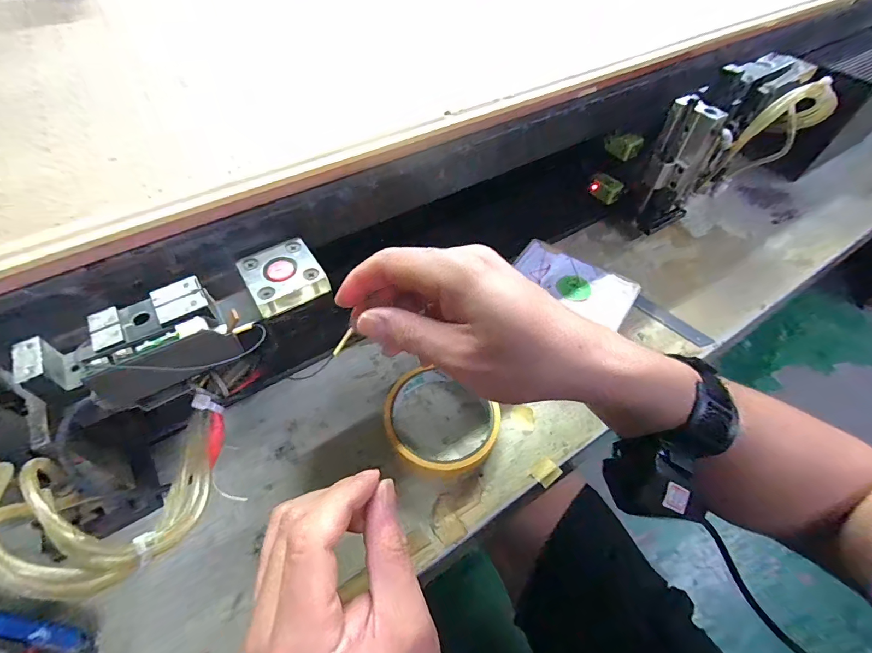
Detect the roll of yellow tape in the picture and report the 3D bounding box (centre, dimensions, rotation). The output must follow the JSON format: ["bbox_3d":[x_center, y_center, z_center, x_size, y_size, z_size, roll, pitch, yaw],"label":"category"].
[{"bbox_3d":[0.002,0.077,0.324,0.077,0.023,0.080,0,52,0],"label":"roll of yellow tape"}]

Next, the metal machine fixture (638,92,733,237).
[{"bbox_3d":[0.236,-0.151,0.400,0.053,0.121,0.035,22,55,17],"label":"metal machine fixture"}]

